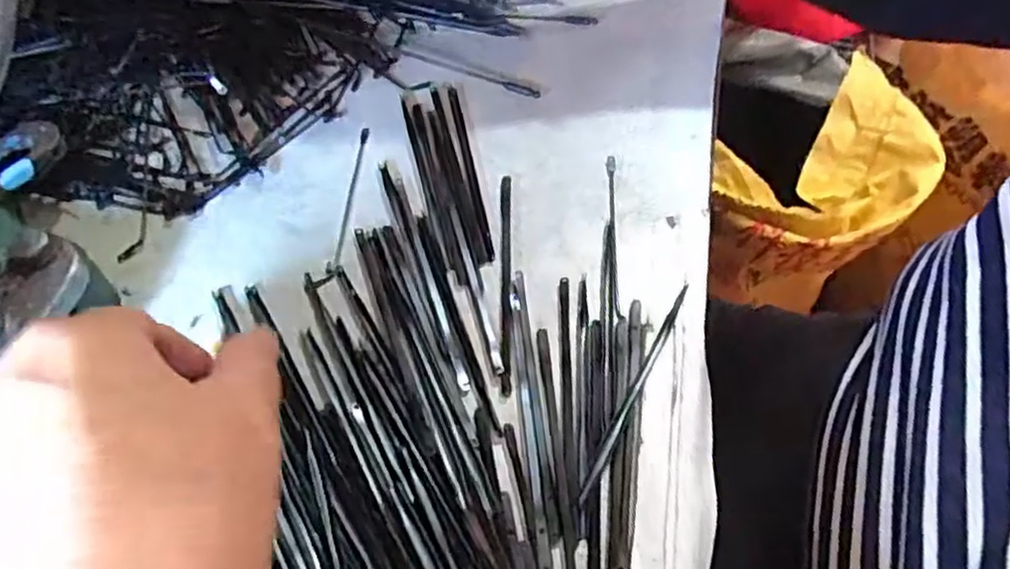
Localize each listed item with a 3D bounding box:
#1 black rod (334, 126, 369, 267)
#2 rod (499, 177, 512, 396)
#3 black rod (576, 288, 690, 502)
[{"bbox_3d":[-0.064,-0.039,0.291,0.004,0.004,0.074,4,57,-1],"label":"black rod"},{"bbox_3d":[0.000,-0.003,0.273,0.005,0.004,0.100,2,56,-2],"label":"rod"},{"bbox_3d":[0.048,0.035,0.245,0.004,0.004,0.093,27,59,13],"label":"black rod"}]

